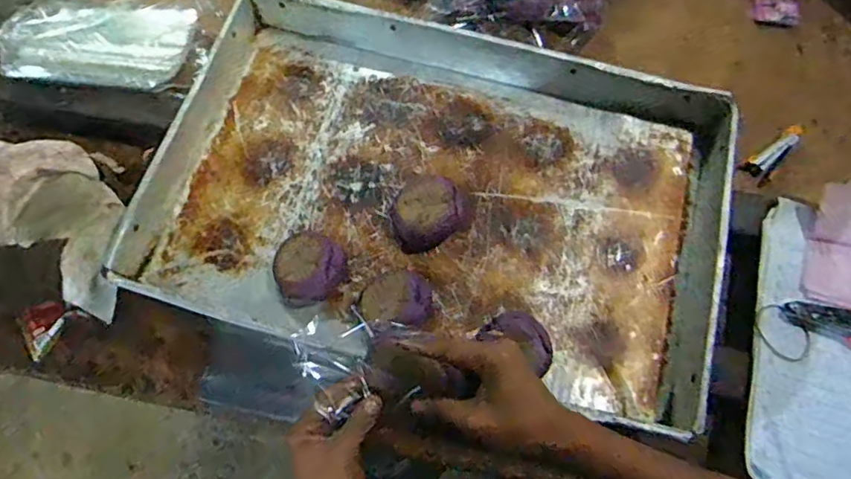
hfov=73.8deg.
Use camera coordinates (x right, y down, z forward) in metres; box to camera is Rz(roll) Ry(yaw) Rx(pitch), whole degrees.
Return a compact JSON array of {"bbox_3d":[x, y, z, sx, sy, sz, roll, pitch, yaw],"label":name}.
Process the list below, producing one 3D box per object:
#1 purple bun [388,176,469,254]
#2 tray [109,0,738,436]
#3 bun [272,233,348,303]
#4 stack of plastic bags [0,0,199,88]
[{"bbox_3d":[0.001,-0.031,0.661,0.082,0.041,0.084,0,69,-1],"label":"purple bun"},{"bbox_3d":[0.011,-0.057,0.665,0.652,0.064,0.422,13,70,4],"label":"tray"},{"bbox_3d":[-0.129,0.031,0.637,0.079,0.028,0.078,0,69,-1],"label":"bun"},{"bbox_3d":[-0.430,-0.266,0.752,0.219,0.046,0.145,7,69,1],"label":"stack of plastic bags"}]

